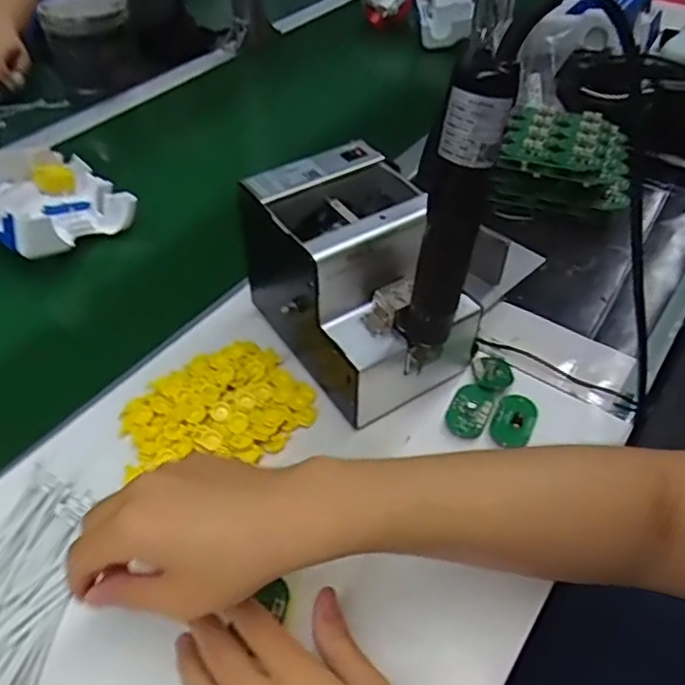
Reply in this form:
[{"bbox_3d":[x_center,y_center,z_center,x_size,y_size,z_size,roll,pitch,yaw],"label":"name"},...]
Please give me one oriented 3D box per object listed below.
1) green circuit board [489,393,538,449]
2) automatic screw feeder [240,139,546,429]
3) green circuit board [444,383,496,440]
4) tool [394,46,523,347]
[{"bbox_3d":[0.143,0.064,0.520,0.034,0.005,0.050,27,61,10],"label":"green circuit board"},{"bbox_3d":[0.013,-0.055,0.535,0.133,0.147,0.181,-22,49,-24],"label":"automatic screw feeder"},{"bbox_3d":[0.107,0.056,0.525,0.037,0.008,0.051,17,58,30],"label":"green circuit board"},{"bbox_3d":[0.070,-0.079,0.410,0.041,0.199,0.040,13,50,7],"label":"tool"}]

